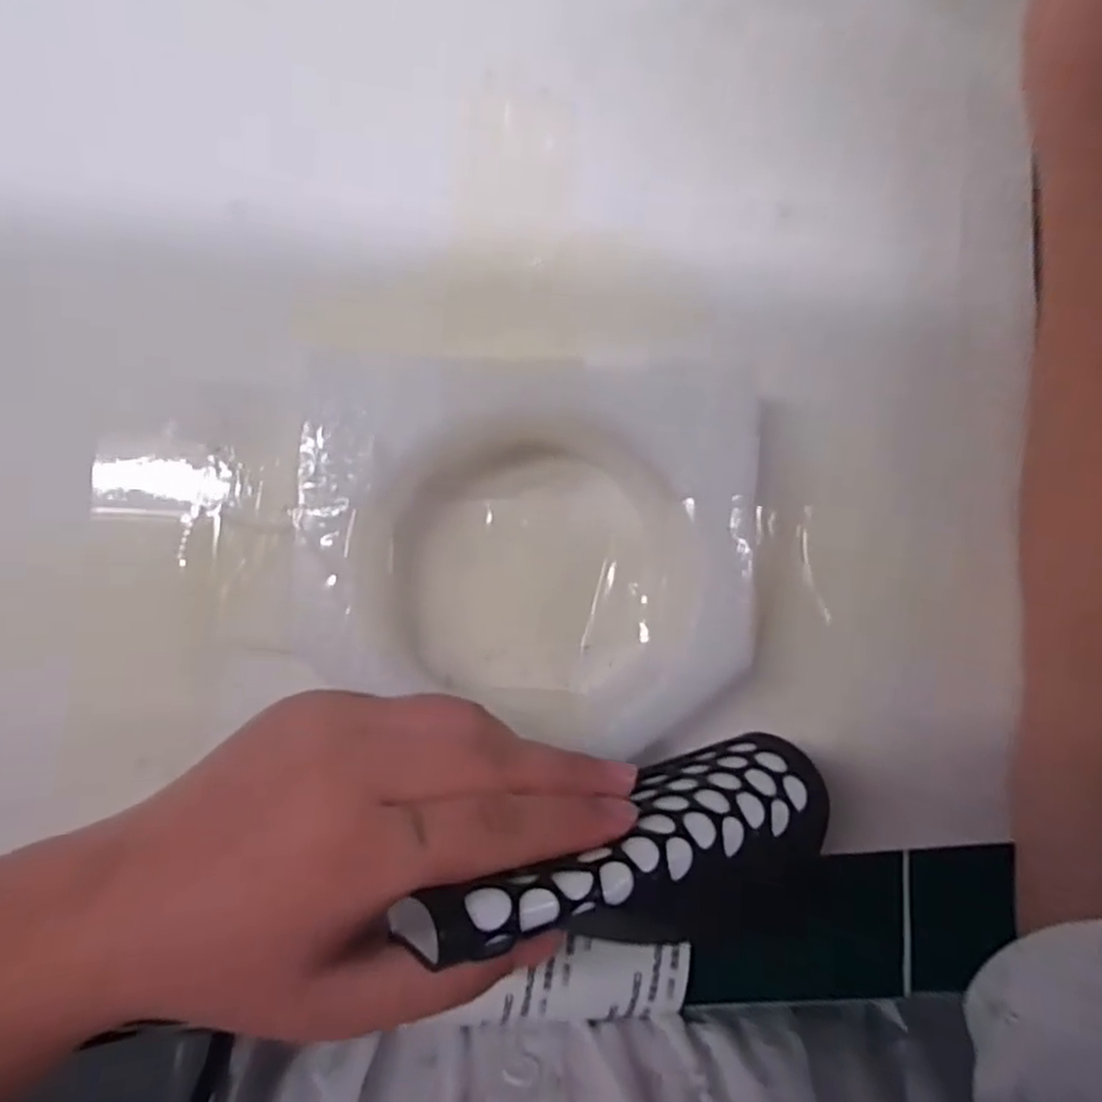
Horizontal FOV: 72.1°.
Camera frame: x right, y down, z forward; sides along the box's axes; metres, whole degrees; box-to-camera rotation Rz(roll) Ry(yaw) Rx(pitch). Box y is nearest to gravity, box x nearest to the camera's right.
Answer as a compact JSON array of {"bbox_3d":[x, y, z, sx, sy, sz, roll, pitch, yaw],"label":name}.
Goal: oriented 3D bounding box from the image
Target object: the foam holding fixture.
[{"bbox_3d":[-0.005,-0.004,0.257,0.146,0.043,0.130,3,83,-3],"label":"foam holding fixture"}]

